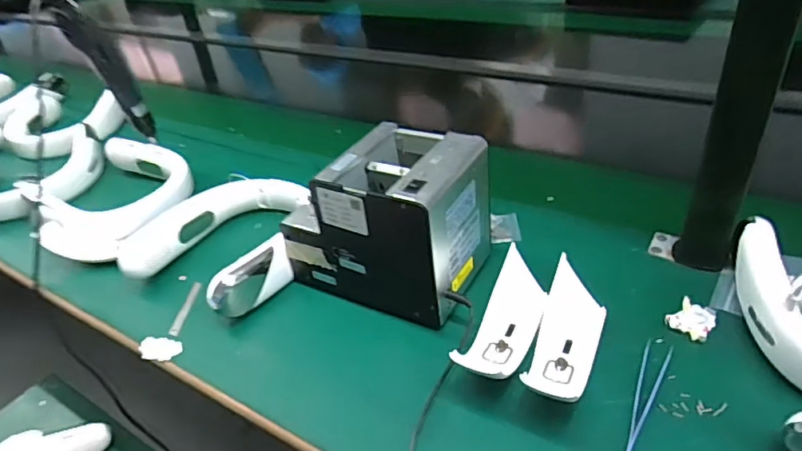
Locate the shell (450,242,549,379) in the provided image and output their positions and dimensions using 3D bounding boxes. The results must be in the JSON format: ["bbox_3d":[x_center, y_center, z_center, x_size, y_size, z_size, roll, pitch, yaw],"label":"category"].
[{"bbox_3d":[0.103,0.084,0.501,0.057,0.030,0.142,15,42,28],"label":"shell"}]

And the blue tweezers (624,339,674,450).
[{"bbox_3d":[0.192,0.137,0.422,0.020,0.008,0.125,15,42,28],"label":"blue tweezers"}]

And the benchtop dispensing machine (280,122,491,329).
[{"bbox_3d":[-0.016,-0.009,0.550,0.181,0.149,0.123,15,42,27],"label":"benchtop dispensing machine"}]

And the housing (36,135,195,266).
[{"bbox_3d":[-0.371,-0.047,0.755,0.157,0.059,0.259,-7,36,1],"label":"housing"}]

